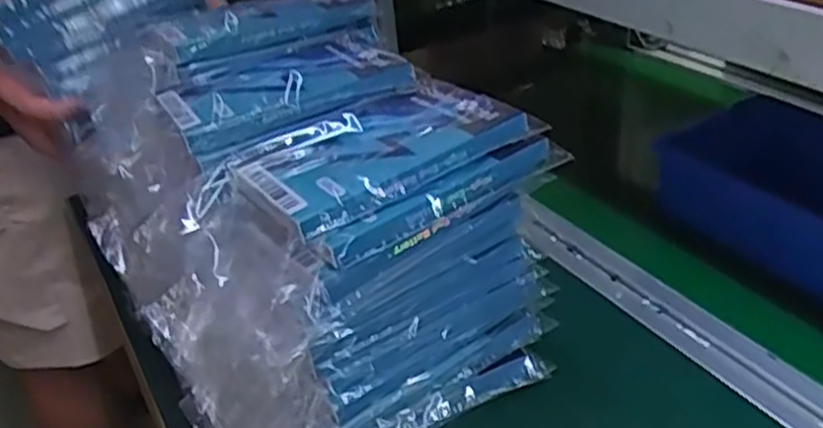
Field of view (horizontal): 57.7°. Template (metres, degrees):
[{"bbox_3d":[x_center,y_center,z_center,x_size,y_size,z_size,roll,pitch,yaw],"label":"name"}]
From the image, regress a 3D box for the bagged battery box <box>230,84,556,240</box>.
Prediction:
[{"bbox_3d":[-0.012,-0.034,0.375,0.137,0.017,0.074,-25,37,-27],"label":"bagged battery box"}]

